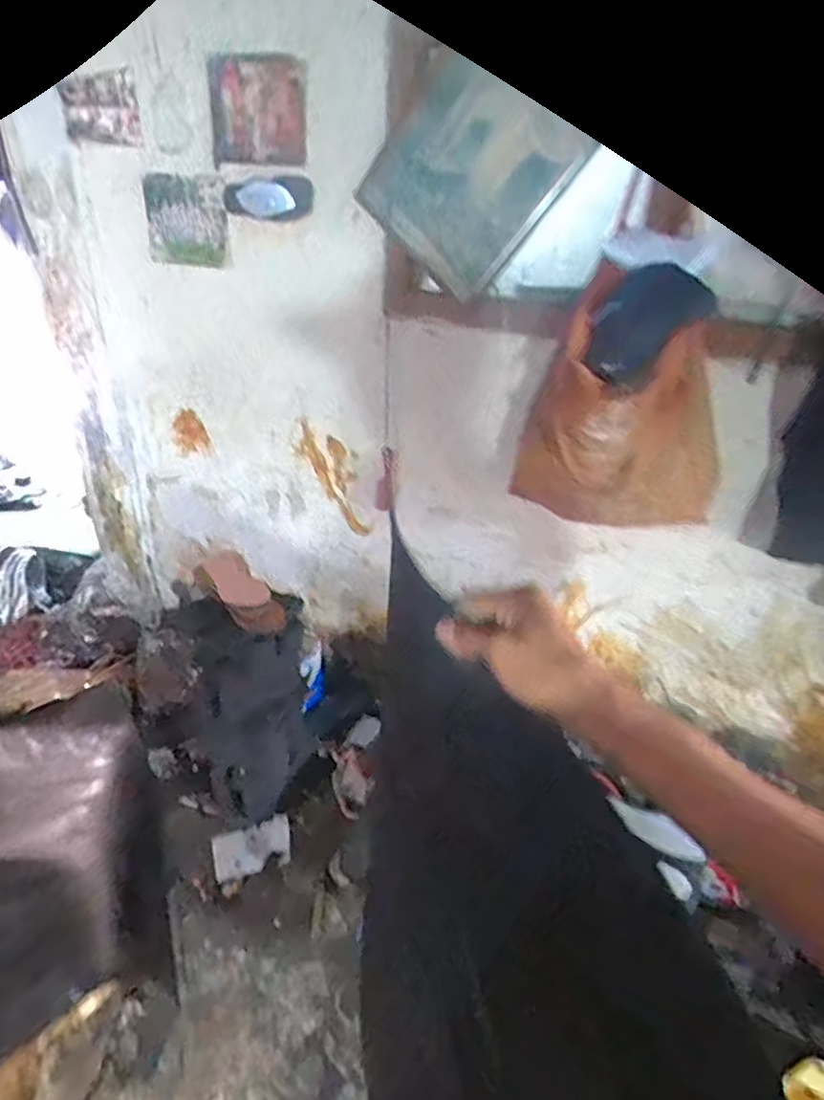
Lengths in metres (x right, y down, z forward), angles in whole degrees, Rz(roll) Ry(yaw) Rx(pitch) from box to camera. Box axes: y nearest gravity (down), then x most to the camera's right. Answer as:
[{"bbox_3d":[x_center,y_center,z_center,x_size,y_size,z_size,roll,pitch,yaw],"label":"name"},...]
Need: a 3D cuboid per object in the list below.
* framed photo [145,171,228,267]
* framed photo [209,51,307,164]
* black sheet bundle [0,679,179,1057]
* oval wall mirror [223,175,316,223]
[{"bbox_3d":[-0.576,-0.847,1.616,0.242,0.205,0.012,11,28,16],"label":"framed photo"},{"bbox_3d":[-0.351,-1.002,1.431,0.250,0.200,0.015,12,29,18],"label":"framed photo"},{"bbox_3d":[-0.935,0.635,1.438,0.628,0.238,0.932,-10,33,-28],"label":"black sheet bundle"},{"bbox_3d":[-0.345,-0.848,1.510,0.265,0.097,0.012,15,30,23],"label":"oval wall mirror"}]

